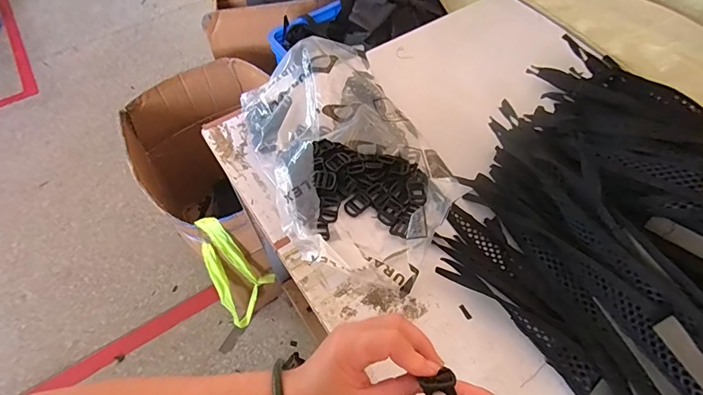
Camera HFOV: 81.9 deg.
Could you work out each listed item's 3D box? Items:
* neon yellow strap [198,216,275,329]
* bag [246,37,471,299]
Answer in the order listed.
[{"bbox_3d":[-0.288,0.186,0.996,0.078,0.381,0.145,38,65,25],"label":"neon yellow strap"},{"bbox_3d":[-0.011,-0.067,0.562,0.254,0.105,0.388,-24,58,-13],"label":"bag"}]

